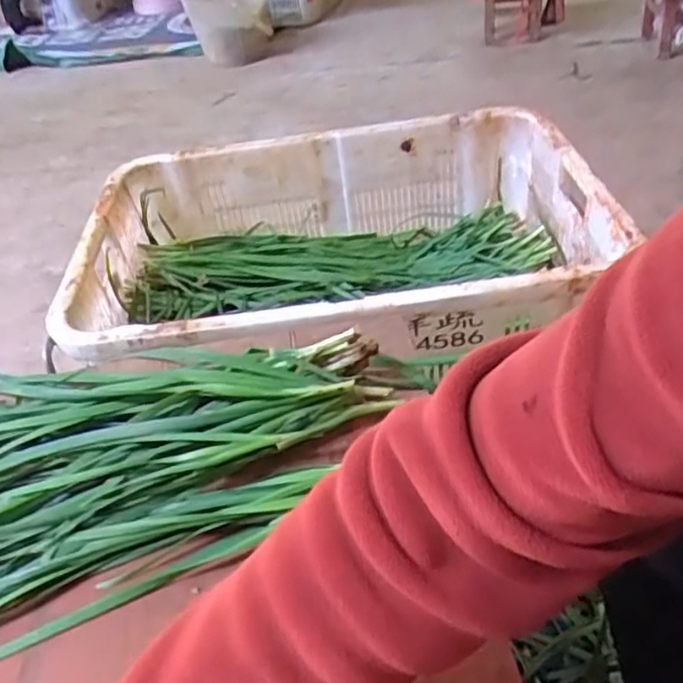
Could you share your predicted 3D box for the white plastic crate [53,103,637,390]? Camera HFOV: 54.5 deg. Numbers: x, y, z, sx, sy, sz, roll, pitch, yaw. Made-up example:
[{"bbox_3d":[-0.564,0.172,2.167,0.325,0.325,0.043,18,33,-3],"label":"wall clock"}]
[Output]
[{"bbox_3d":[-0.003,-0.113,0.892,0.636,0.186,0.445,-7,40,2],"label":"white plastic crate"}]

